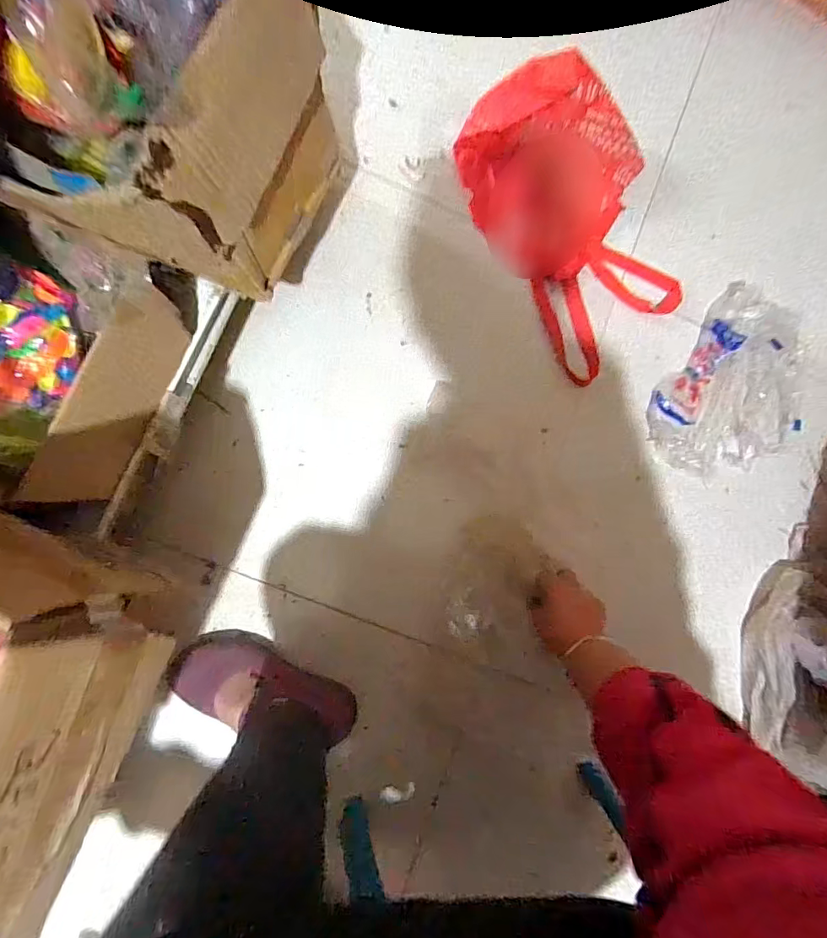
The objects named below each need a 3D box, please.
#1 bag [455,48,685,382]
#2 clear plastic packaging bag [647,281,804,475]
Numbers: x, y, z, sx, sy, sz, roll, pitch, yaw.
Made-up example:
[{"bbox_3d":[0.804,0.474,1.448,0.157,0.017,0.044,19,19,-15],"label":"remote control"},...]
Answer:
[{"bbox_3d":[0.249,-0.363,0.696,0.269,0.082,0.389,-33,91,-7],"label":"bag"},{"bbox_3d":[0.486,-0.112,0.728,0.201,0.053,0.268,38,83,-3],"label":"clear plastic packaging bag"}]

